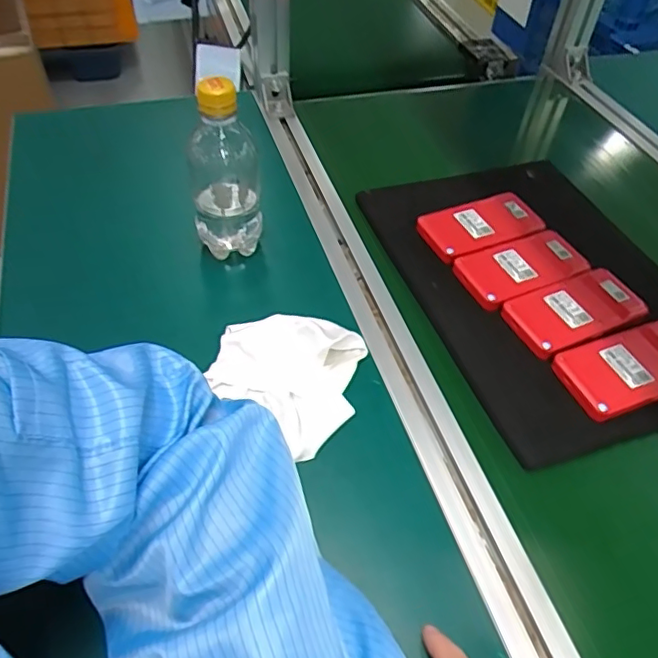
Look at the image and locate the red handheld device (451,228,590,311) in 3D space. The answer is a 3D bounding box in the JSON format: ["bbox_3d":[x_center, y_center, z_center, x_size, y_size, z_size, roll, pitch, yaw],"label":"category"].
[{"bbox_3d":[0.178,-0.058,0.545,0.130,0.017,0.066,-19,51,-20],"label":"red handheld device"}]

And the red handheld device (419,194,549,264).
[{"bbox_3d":[0.150,-0.104,0.579,0.121,0.016,0.063,-17,50,-19],"label":"red handheld device"}]

